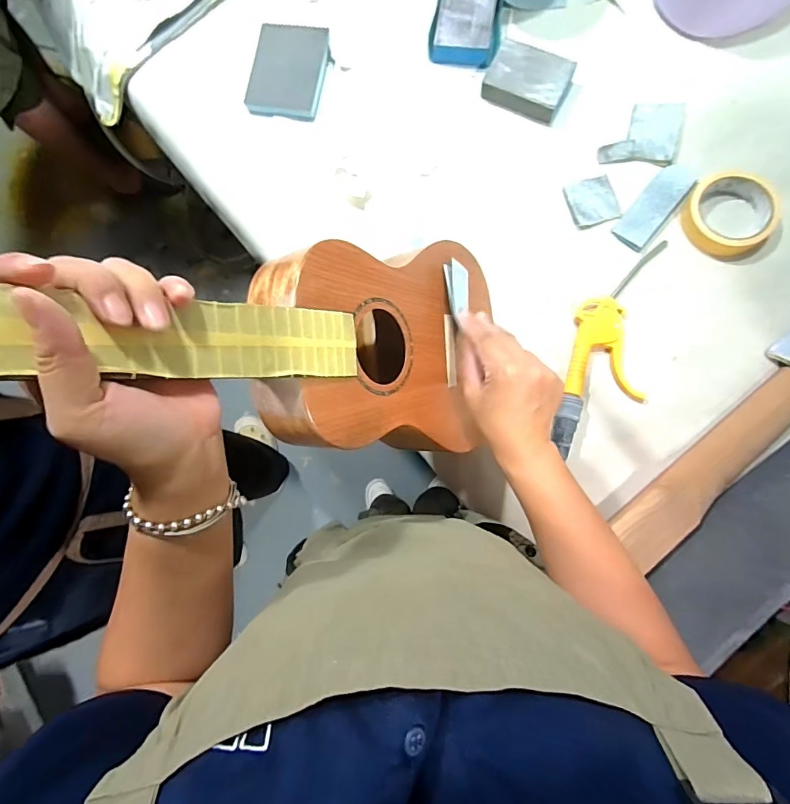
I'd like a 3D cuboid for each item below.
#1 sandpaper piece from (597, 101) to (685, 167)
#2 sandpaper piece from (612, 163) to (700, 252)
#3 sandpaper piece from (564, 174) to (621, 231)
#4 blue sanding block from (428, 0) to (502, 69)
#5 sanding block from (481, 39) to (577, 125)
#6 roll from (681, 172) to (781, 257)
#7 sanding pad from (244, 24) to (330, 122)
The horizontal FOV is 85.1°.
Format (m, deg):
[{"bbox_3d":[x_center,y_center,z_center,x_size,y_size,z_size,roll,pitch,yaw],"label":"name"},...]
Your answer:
[{"bbox_3d":[0.304,-0.330,0.531,0.090,0.014,0.076,10,85,5],"label":"sandpaper piece"},{"bbox_3d":[0.313,-0.237,0.516,0.043,0.008,0.116,39,88,7],"label":"sandpaper piece"},{"bbox_3d":[0.243,-0.247,0.530,0.057,0.007,0.062,-12,83,3],"label":"sandpaper piece"},{"bbox_3d":[0.093,-0.491,0.557,0.087,0.029,0.095,10,85,5],"label":"blue sanding block"},{"bbox_3d":[0.167,-0.404,0.543,0.098,0.026,0.071,25,87,7],"label":"sanding block"},{"bbox_3d":[0.389,-0.217,0.501,0.093,0.027,0.089,0,84,4],"label":"roll"},{"bbox_3d":[-0.142,-0.443,0.577,0.097,0.015,0.119,14,86,6],"label":"sanding pad"}]

